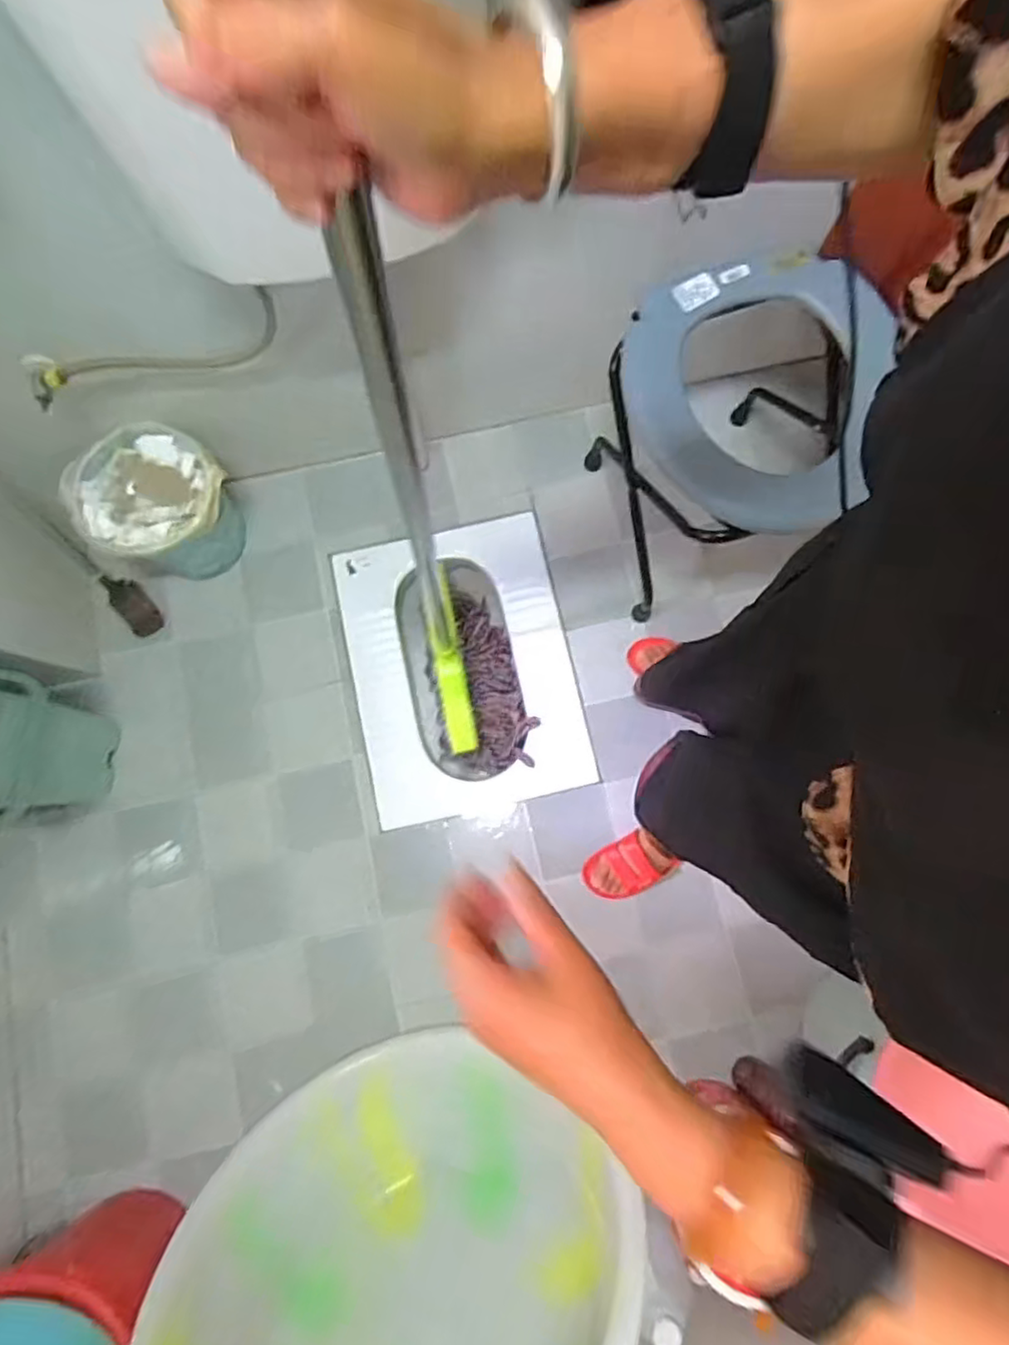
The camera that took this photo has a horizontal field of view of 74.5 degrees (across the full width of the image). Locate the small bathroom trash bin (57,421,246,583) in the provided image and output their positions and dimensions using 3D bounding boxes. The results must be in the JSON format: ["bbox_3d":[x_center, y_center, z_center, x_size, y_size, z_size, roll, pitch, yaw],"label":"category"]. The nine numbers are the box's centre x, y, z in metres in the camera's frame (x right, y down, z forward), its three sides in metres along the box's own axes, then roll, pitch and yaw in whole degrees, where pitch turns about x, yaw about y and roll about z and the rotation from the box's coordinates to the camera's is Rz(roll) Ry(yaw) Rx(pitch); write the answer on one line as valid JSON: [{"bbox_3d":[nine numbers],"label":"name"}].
[{"bbox_3d":[-0.622,-0.297,1.240,0.232,0.235,0.232,0,82,1],"label":"small bathroom trash bin"}]

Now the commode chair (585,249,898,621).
[{"bbox_3d":[0.362,-0.347,1.101,0.393,0.452,0.397,-2,82,1],"label":"commode chair"}]

